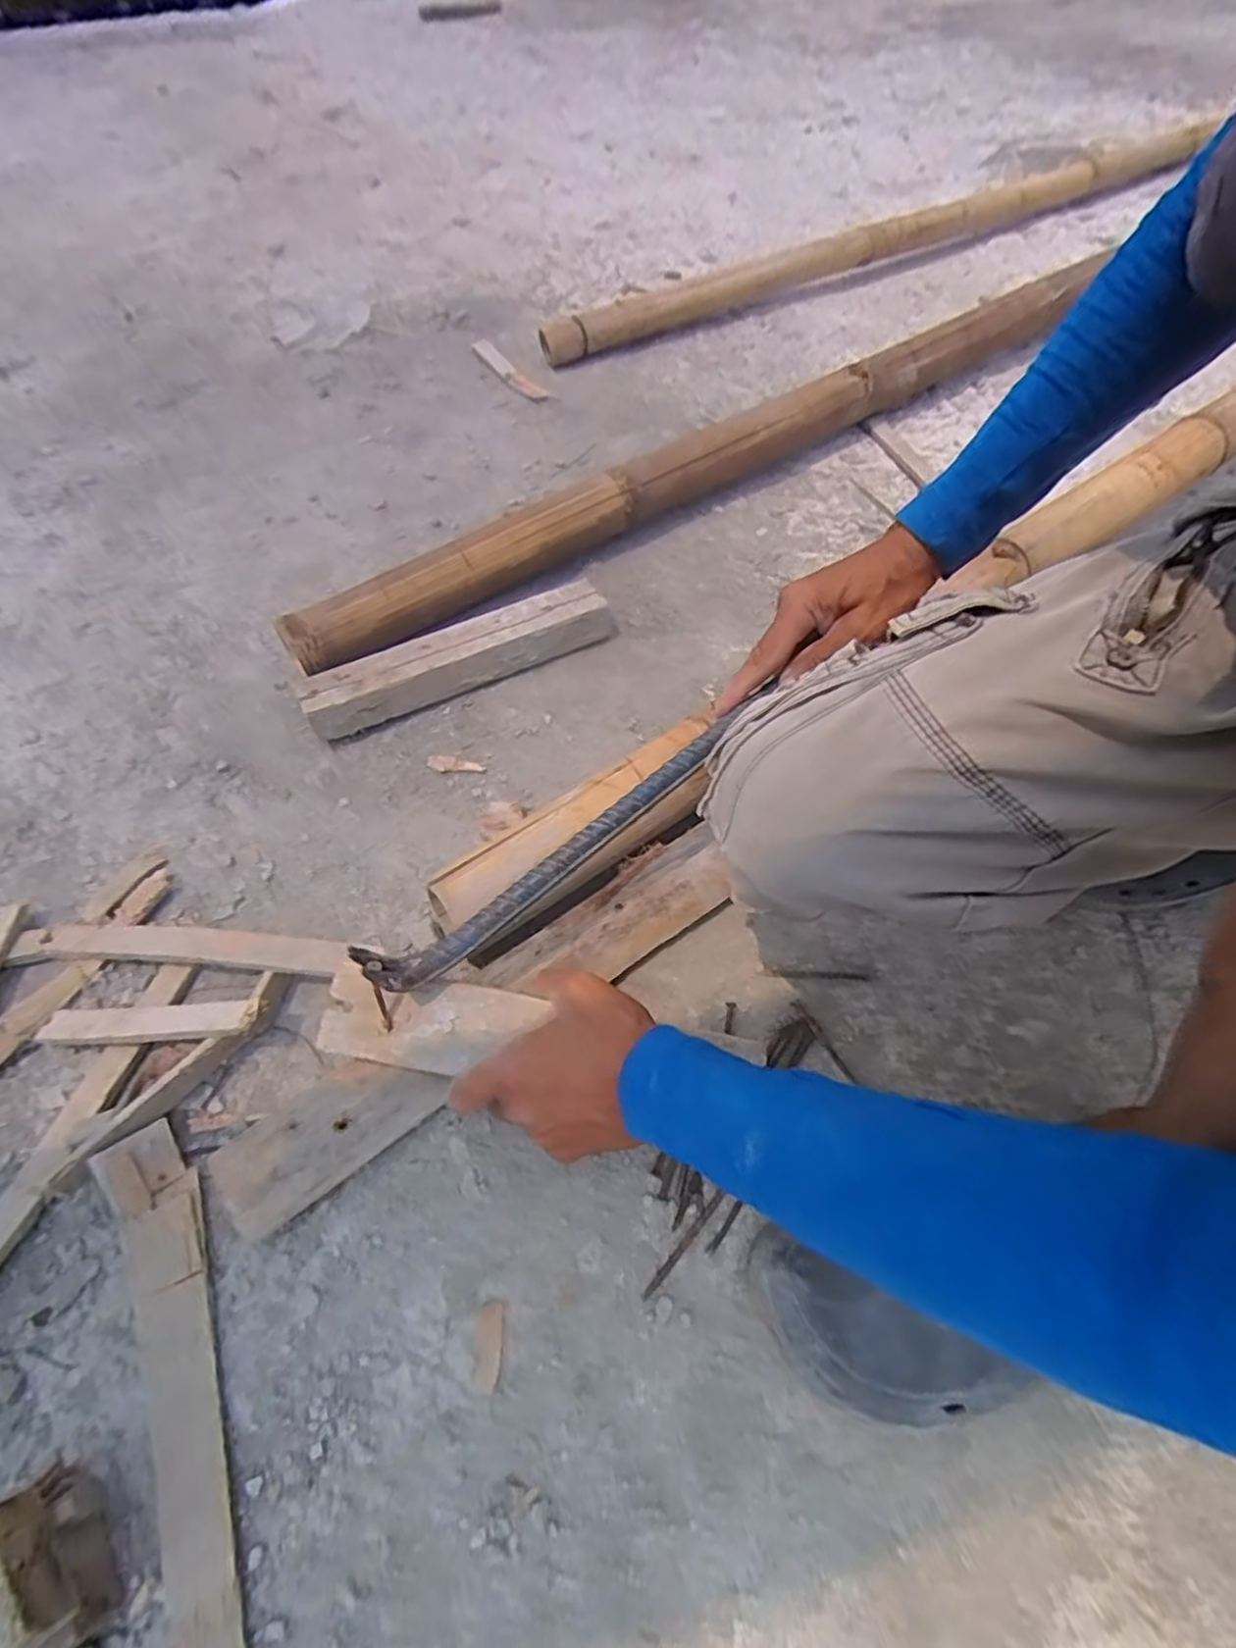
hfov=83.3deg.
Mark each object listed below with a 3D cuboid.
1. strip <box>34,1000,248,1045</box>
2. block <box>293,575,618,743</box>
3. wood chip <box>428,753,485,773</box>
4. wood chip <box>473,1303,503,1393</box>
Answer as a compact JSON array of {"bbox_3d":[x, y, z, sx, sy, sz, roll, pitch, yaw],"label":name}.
[{"bbox_3d":[-0.328,0.138,0.477,0.159,0.008,0.024,-7,53,9],"label":"strip"},{"bbox_3d":[-0.148,-0.159,0.665,0.293,0.045,0.052,-25,59,-15],"label":"block"},{"bbox_3d":[-0.145,-0.052,0.618,0.051,0.005,0.018,8,57,6],"label":"wood chip"},{"bbox_3d":[-0.074,0.299,0.398,0.015,0.004,0.040,-2,56,0],"label":"wood chip"}]

